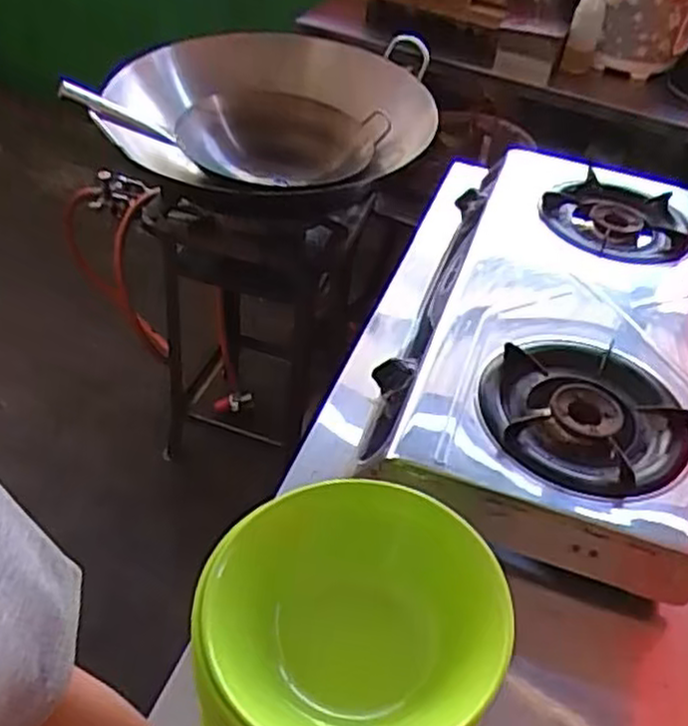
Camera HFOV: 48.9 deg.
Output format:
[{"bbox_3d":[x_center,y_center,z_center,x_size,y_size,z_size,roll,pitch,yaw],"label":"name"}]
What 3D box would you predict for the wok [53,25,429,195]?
[{"bbox_3d":[-0.121,-0.464,1.466,0.554,0.201,0.606,21,45,14],"label":"wok"}]

